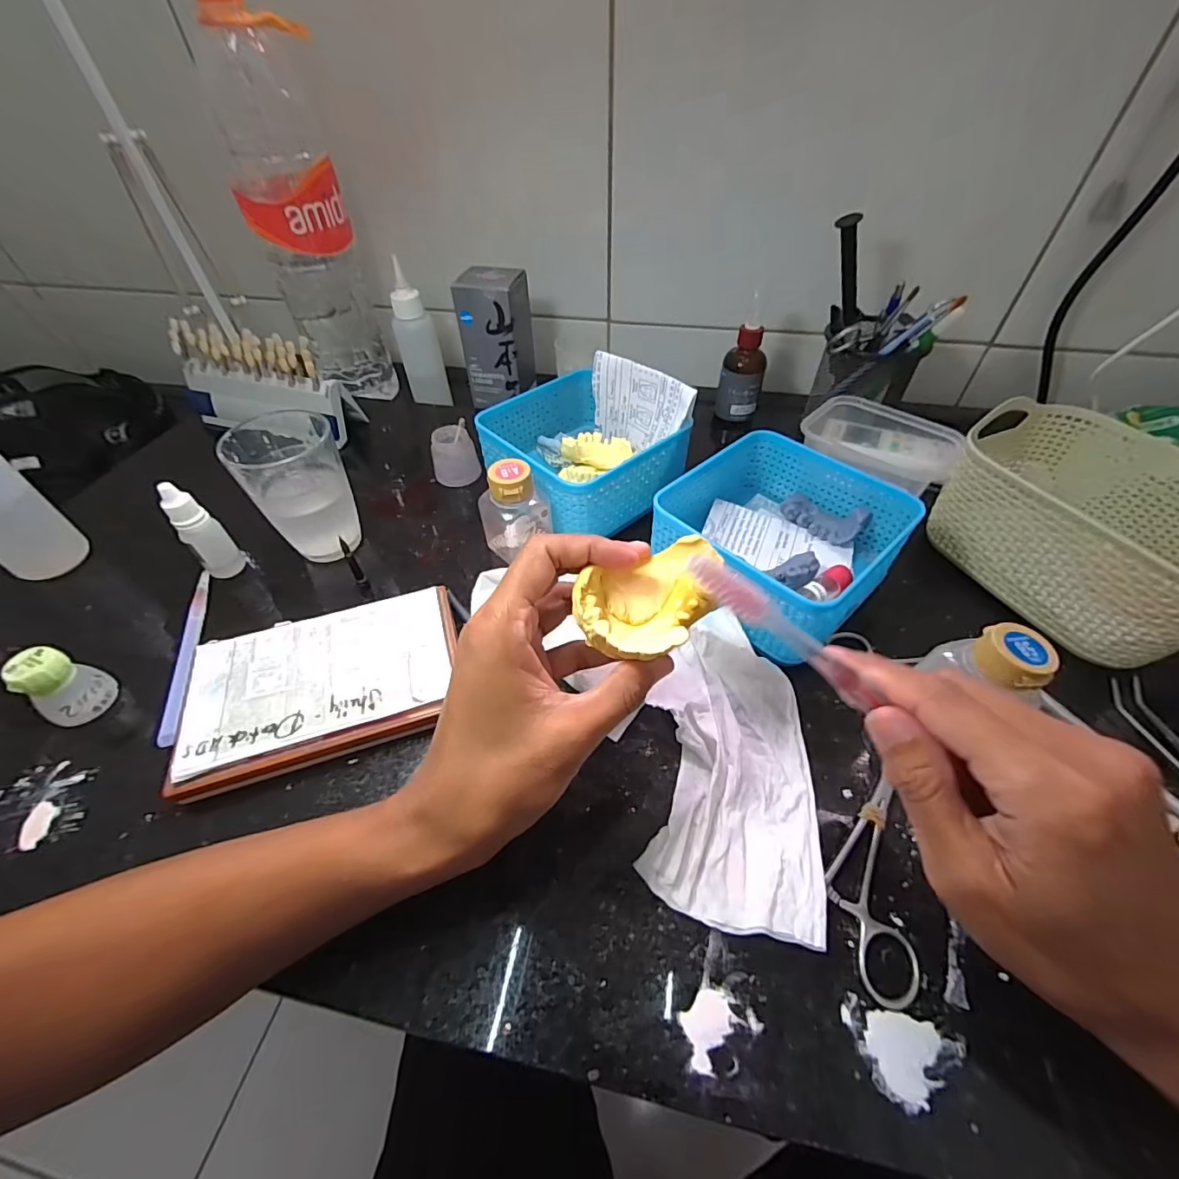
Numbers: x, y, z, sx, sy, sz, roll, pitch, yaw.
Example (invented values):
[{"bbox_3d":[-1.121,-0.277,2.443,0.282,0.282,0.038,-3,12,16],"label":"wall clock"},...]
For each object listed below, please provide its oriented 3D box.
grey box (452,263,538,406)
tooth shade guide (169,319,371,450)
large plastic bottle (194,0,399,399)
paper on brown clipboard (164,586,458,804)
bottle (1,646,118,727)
[{"bbox_3d":[-0.091,-0.248,0.496,0.061,0.110,0.051,8,50,8],"label":"grey box"},{"bbox_3d":[-0.316,-0.196,0.479,0.175,0.082,0.051,14,51,13],"label":"tooth shade guide"},{"bbox_3d":[-0.264,-0.331,0.471,0.082,0.294,0.073,-25,53,-19],"label":"large plastic bottle"},{"bbox_3d":[-0.154,0.051,0.293,0.147,0.012,0.094,-14,50,-10],"label":"paper on brown clipboard"},{"bbox_3d":[-0.304,0.056,0.289,0.026,0.046,0.031,18,52,17],"label":"bottle"}]

